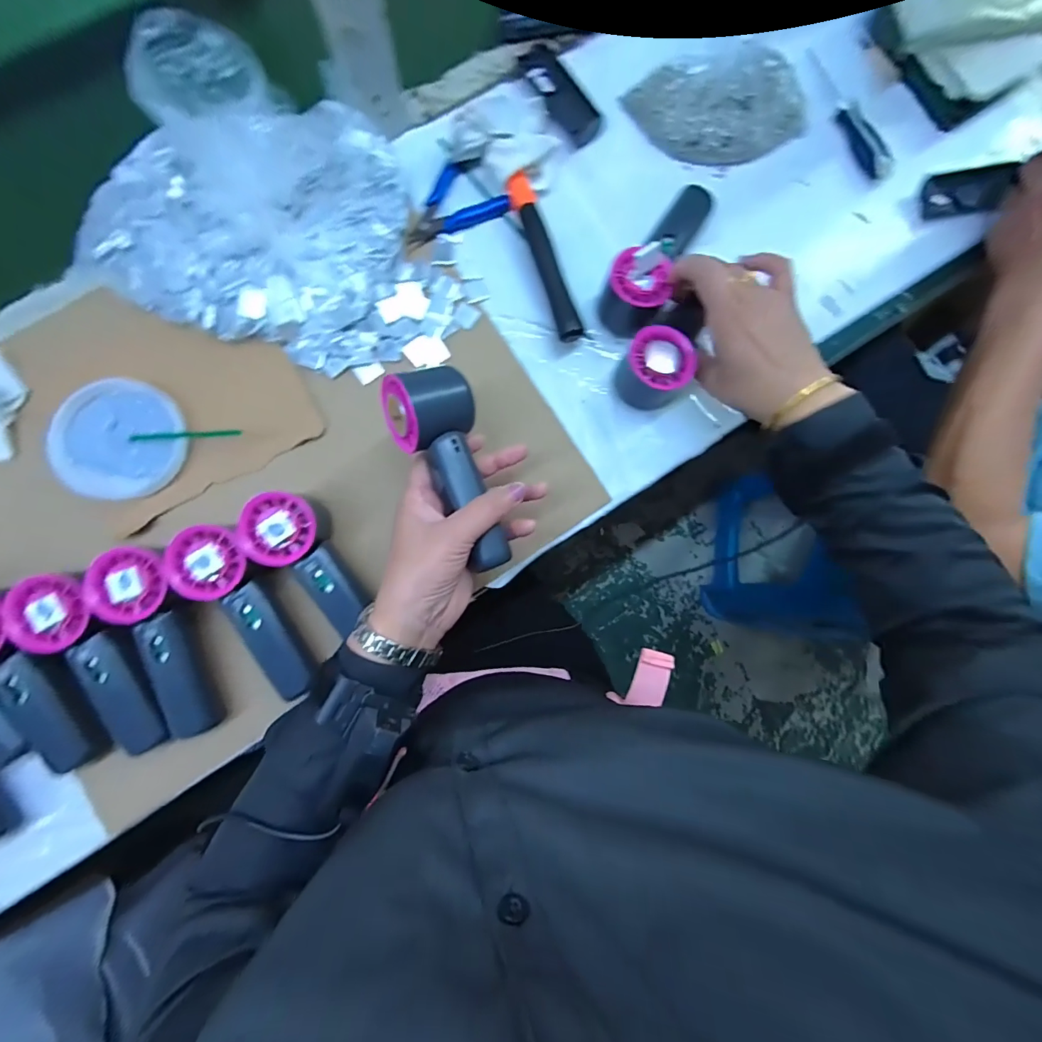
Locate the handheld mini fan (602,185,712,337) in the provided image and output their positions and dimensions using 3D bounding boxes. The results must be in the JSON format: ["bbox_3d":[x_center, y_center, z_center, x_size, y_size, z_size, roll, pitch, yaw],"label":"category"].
[{"bbox_3d":[0.128,-0.248,0.424,0.054,0.059,0.156,31,78,-1],"label":"handheld mini fan"}]

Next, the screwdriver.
[{"bbox_3d":[0.332,-0.411,0.468,0.020,0.019,0.143,-32,87,-6],"label":"screwdriver"}]

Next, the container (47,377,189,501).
[{"bbox_3d":[-0.341,-0.070,0.395,0.103,0.018,0.102,0,84,-3],"label":"container"}]

